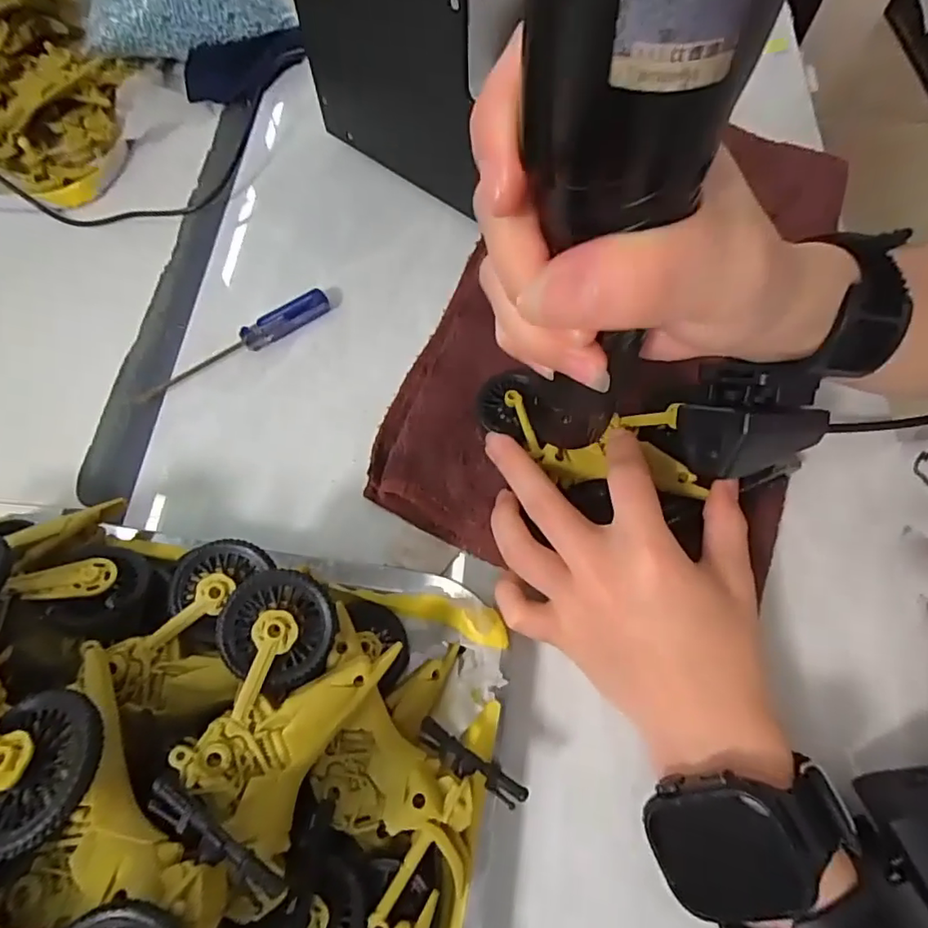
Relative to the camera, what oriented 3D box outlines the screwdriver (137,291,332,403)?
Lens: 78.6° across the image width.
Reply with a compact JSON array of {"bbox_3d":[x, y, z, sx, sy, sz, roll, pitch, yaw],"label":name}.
[{"bbox_3d":[-0.128,-0.065,0.319,0.116,0.011,0.013,-35,70,-15],"label":"screwdriver"}]

